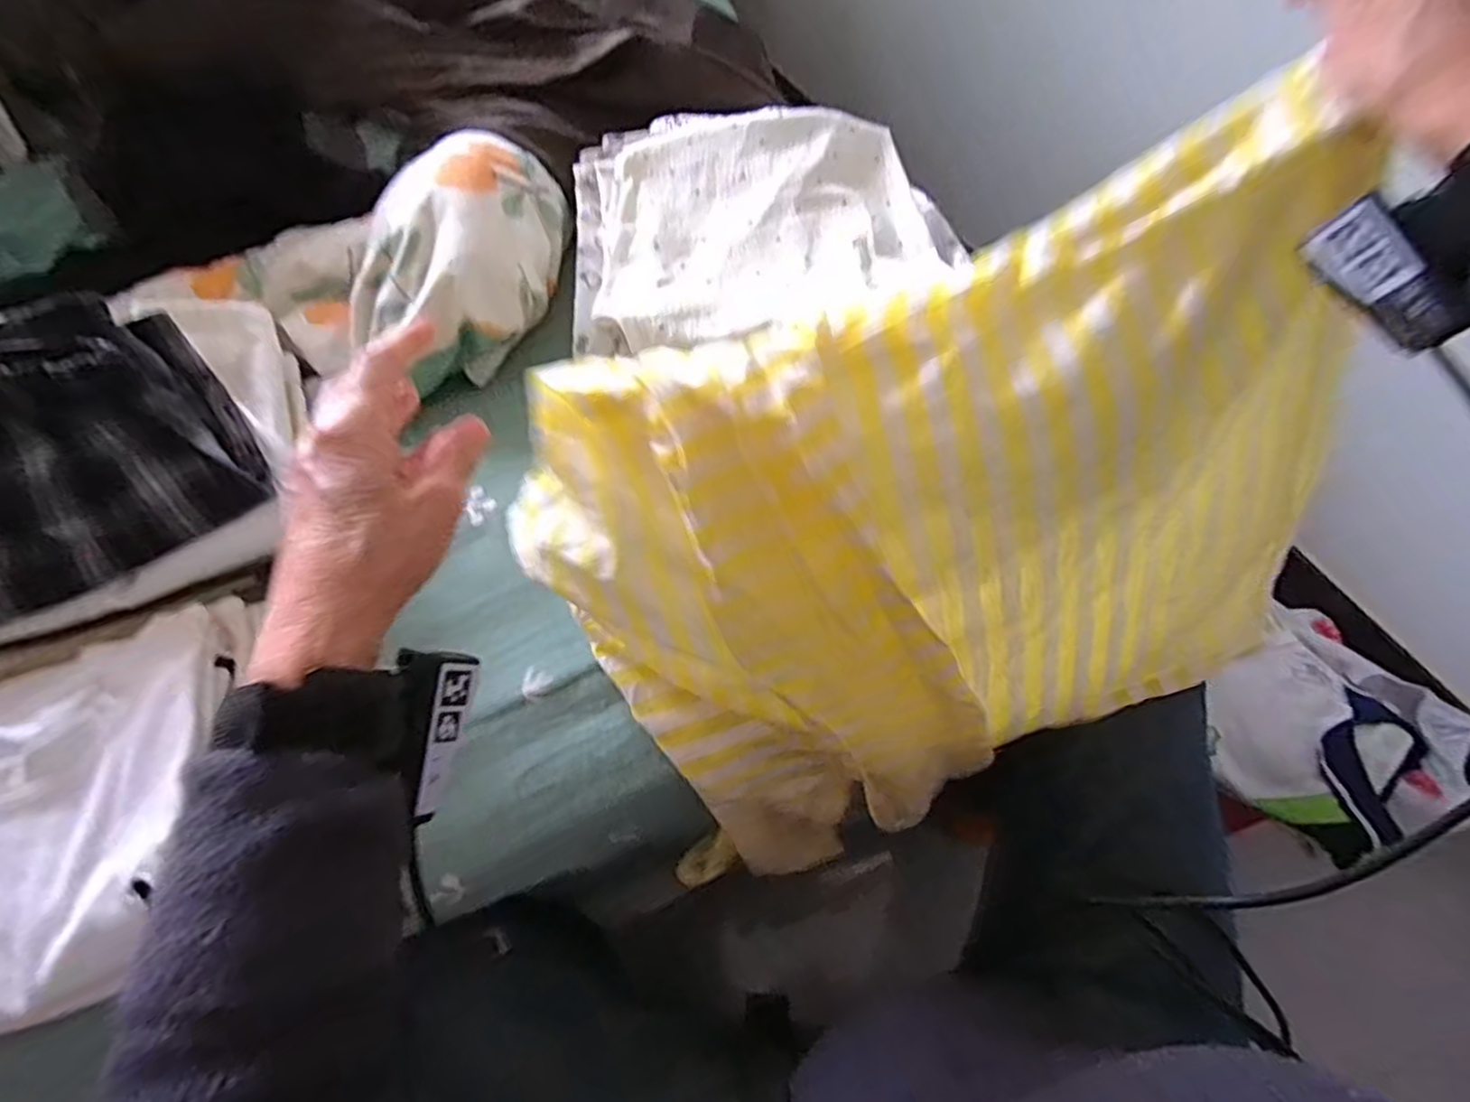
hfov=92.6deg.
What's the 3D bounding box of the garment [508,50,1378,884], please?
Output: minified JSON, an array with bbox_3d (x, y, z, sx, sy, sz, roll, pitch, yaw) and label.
[{"bbox_3d":[0.119,-0.005,0.438,0.417,0.351,0.258,-27,60,-12],"label":"garment"}]

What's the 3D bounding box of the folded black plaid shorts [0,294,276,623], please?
[{"bbox_3d":[-0.421,-0.052,0.428,0.205,0.054,0.161,-31,97,-15],"label":"folded black plaid shorts"}]

